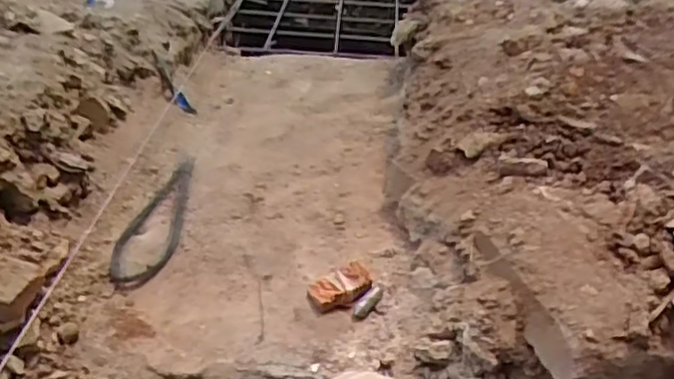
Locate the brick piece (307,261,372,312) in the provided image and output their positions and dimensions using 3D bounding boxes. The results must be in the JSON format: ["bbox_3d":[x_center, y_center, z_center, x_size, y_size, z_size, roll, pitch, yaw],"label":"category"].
[{"bbox_3d":[0.003,0.167,1.109,0.108,0.040,0.066,-18,38,-32],"label":"brick piece"}]

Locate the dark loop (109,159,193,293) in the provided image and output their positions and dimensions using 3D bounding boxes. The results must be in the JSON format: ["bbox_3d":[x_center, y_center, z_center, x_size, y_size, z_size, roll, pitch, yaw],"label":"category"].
[{"bbox_3d":[-0.340,0.055,1.261,0.098,0.024,0.414,12,31,-3],"label":"dark loop"}]

